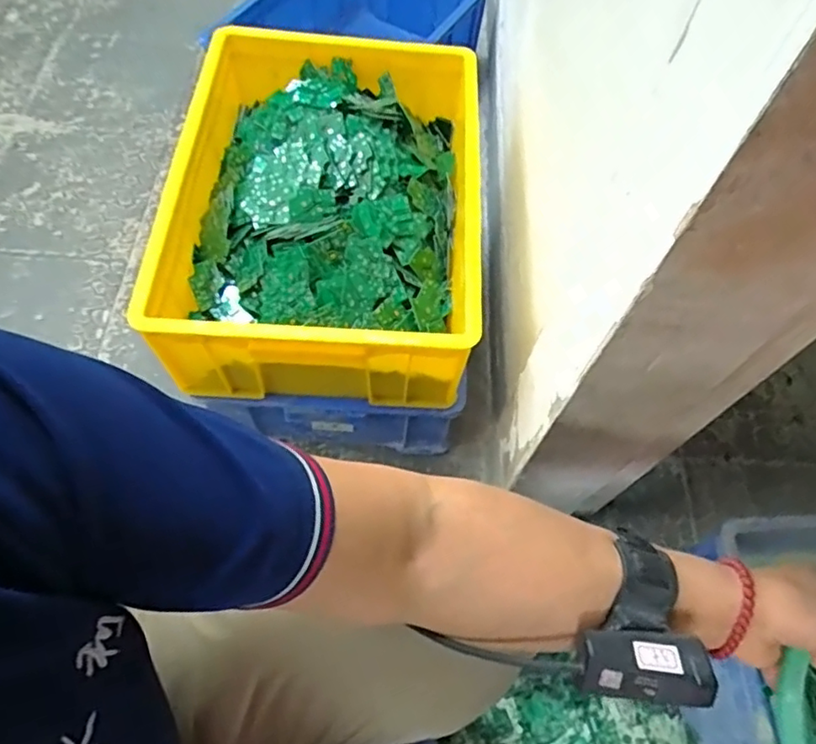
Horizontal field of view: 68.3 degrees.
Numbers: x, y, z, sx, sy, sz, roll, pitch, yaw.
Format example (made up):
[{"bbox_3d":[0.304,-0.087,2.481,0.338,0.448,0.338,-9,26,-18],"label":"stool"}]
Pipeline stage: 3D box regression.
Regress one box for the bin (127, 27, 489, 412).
[{"bbox_3d":[-0.095,-0.216,0.763,0.347,0.153,0.501,3,63,-2],"label":"bin"}]

